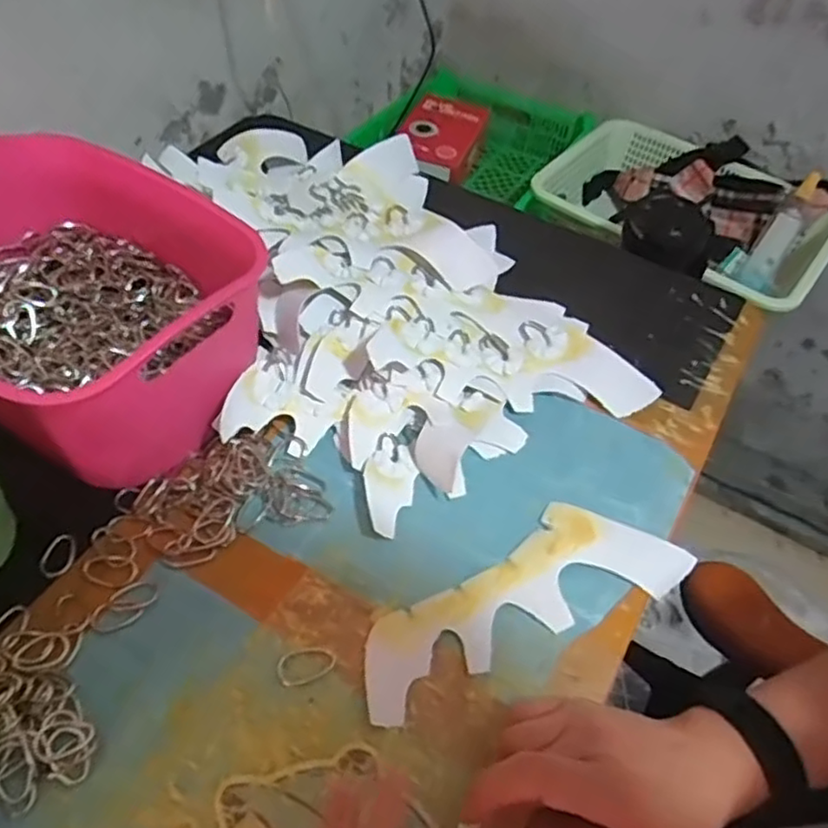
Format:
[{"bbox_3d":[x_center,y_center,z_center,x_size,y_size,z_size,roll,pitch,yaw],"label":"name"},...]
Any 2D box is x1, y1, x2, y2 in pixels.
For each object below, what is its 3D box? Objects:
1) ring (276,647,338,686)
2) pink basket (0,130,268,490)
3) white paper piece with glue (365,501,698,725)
[{"bbox_3d":[-0.062,0.145,0.389,0.034,0.004,0.019,-13,54,-13],"label":"ring"},{"bbox_3d":[-0.251,-0.082,0.483,0.285,0.118,0.197,33,57,21],"label":"pink basket"},{"bbox_3d":[0.065,0.110,0.425,0.220,0.009,0.076,-18,55,-18],"label":"white paper piece with glue"}]

